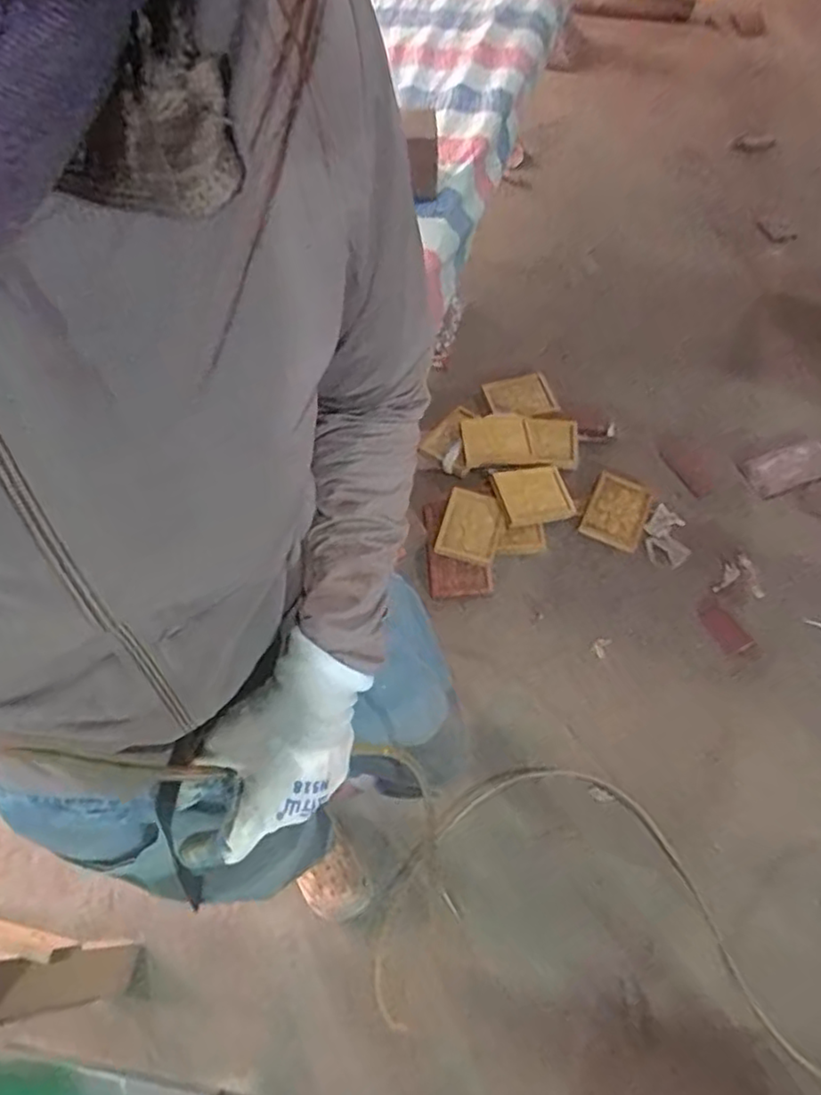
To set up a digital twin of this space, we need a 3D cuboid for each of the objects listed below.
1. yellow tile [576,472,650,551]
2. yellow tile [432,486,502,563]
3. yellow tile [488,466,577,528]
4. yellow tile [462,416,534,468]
[{"bbox_3d":[0.483,-0.086,1.557,0.135,0.028,0.163,22,94,30],"label":"yellow tile"},{"bbox_3d":[0.136,-0.050,1.514,0.129,0.012,0.174,16,71,3],"label":"yellow tile"},{"bbox_3d":[0.284,-0.130,1.536,0.178,0.029,0.139,-12,60,-7],"label":"yellow tile"},{"bbox_3d":[0.206,-0.256,1.604,0.161,0.030,0.140,-6,59,-3],"label":"yellow tile"}]

